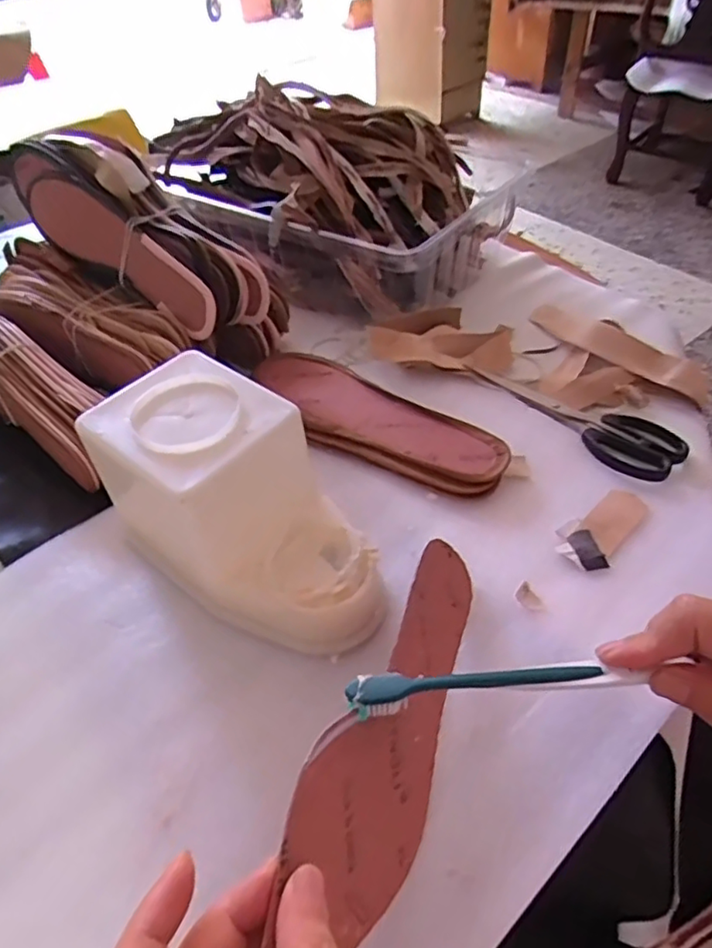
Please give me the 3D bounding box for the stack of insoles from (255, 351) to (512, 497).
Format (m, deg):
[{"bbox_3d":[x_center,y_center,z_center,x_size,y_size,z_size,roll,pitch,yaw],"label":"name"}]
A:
[{"bbox_3d":[0.006,-0.046,0.509,0.246,0.018,0.077,31,56,28],"label":"stack of insoles"}]

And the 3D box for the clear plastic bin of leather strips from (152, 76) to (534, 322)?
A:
[{"bbox_3d":[-0.039,-0.324,0.686,0.404,0.141,0.264,31,56,28],"label":"clear plastic bin of leather strips"}]

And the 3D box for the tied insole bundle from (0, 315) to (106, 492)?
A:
[{"bbox_3d":[-0.273,-0.069,0.520,0.222,0.081,0.060,30,56,27],"label":"tied insole bundle"}]

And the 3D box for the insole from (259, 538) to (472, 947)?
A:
[{"bbox_3d":[0.022,0.130,0.305,0.011,0.072,0.250,-24,16,38],"label":"insole"}]

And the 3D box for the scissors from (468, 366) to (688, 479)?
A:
[{"bbox_3d":[0.187,-0.055,0.524,0.073,0.013,0.184,-33,53,-24],"label":"scissors"}]

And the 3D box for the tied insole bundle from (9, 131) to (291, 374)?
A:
[{"bbox_3d":[-0.194,-0.214,0.563,0.289,0.099,0.096,37,59,8],"label":"tied insole bundle"}]

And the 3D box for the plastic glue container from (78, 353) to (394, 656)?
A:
[{"bbox_3d":[-0.073,0.023,0.387,0.110,0.115,0.189,-37,55,-27],"label":"plastic glue container"}]

